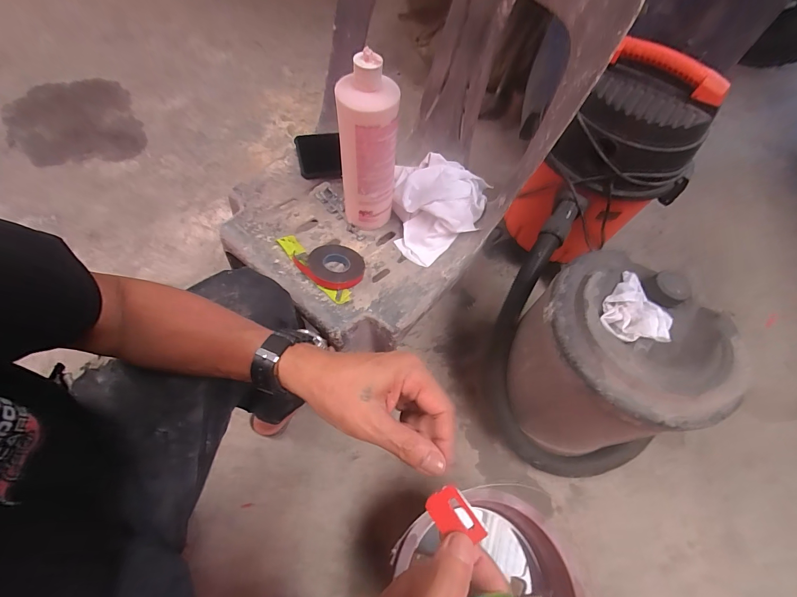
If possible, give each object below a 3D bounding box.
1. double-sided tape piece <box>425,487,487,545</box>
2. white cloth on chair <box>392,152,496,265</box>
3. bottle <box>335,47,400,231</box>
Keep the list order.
[{"bbox_3d":[0.037,0.142,0.224,0.023,0.008,0.037,-31,67,-19],"label":"double-sided tape piece"},{"bbox_3d":[0.068,-0.144,0.566,0.153,0.068,0.173,5,61,-3],"label":"white cloth on chair"},{"bbox_3d":[-0.045,-0.204,0.499,0.078,0.255,0.064,-3,62,-7],"label":"bottle"}]

